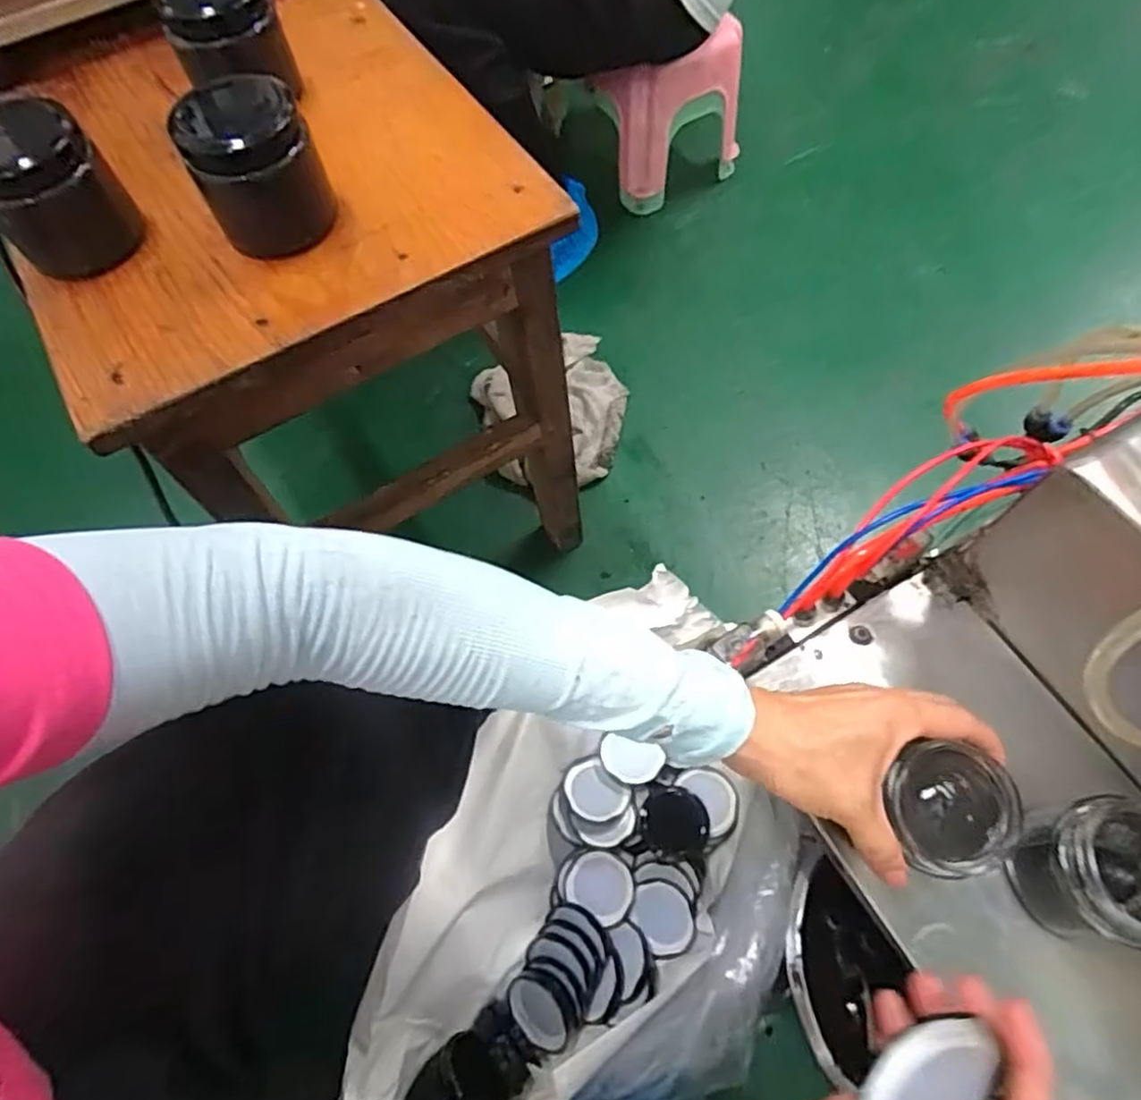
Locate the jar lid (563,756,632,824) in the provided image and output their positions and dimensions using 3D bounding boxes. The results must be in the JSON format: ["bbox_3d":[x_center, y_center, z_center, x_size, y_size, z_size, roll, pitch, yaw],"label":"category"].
[{"bbox_3d":[0.022,0.232,0.652,0.061,0.007,0.054,39,56,21],"label":"jar lid"}]

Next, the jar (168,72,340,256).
[{"bbox_3d":[-0.168,-0.205,0.374,0.063,0.072,0.054,-24,66,-8],"label":"jar"}]

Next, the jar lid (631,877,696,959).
[{"bbox_3d":[0.085,0.328,0.610,0.052,0.010,0.061,-31,67,-11],"label":"jar lid"}]

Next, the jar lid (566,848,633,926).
[{"bbox_3d":[0.030,0.310,0.635,0.062,0.012,0.056,28,69,15],"label":"jar lid"}]

